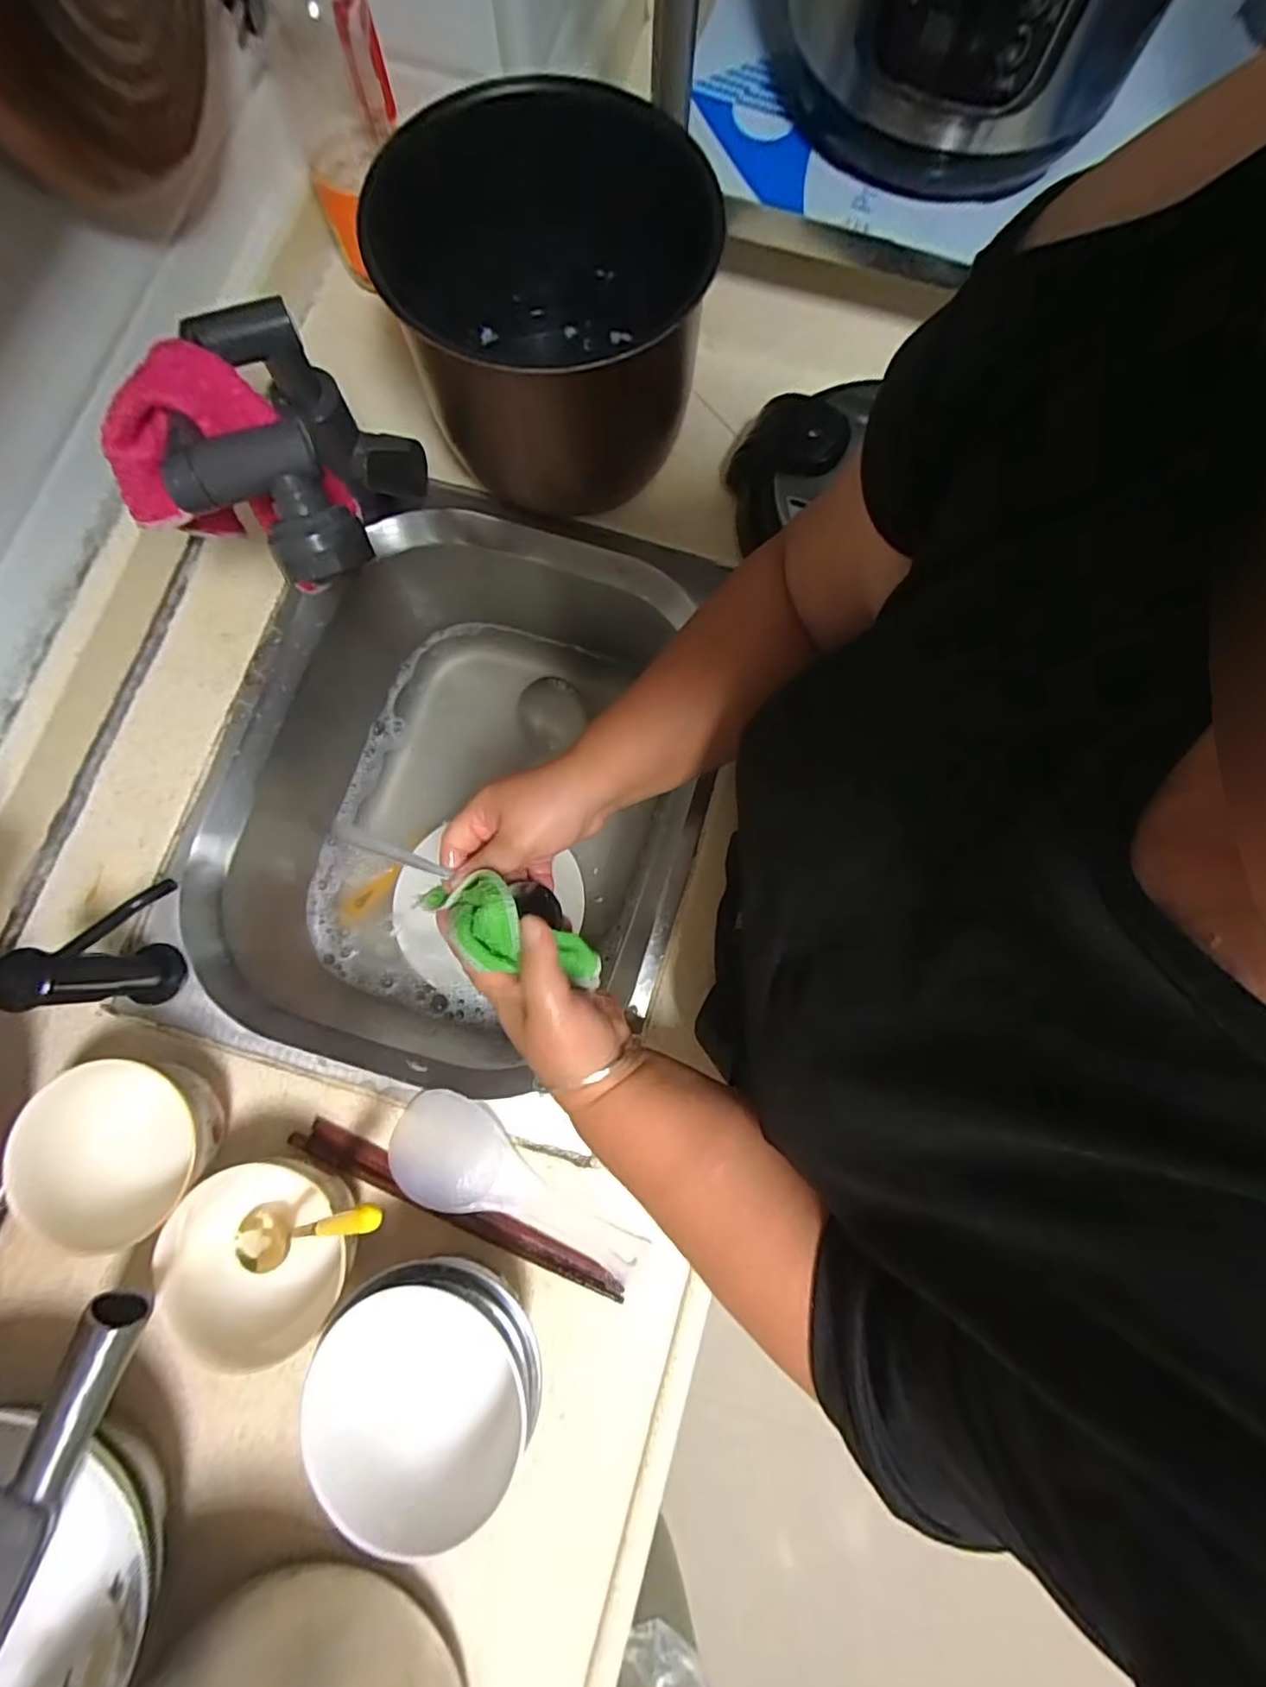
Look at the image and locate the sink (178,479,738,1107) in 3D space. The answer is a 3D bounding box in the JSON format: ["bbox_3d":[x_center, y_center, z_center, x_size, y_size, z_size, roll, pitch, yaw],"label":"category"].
[{"bbox_3d":[-0.144,-0.047,0.574,0.389,0.192,0.486,11,80,1],"label":"sink"}]

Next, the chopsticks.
[{"bbox_3d":[-0.125,0.259,0.424,0.255,0.013,0.022,24,80,3],"label":"chopsticks"}]

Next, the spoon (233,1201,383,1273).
[{"bbox_3d":[-0.204,0.243,0.369,0.168,0.024,0.038,-28,78,36],"label":"spoon"}]

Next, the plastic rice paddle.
[{"bbox_3d":[-0.088,0.254,0.427,0.194,0.021,0.069,35,81,5],"label":"plastic rice paddle"}]

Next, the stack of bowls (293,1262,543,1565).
[{"bbox_3d":[-0.121,0.321,0.369,0.125,0.082,0.124,16,80,2],"label":"stack of bowls"}]

